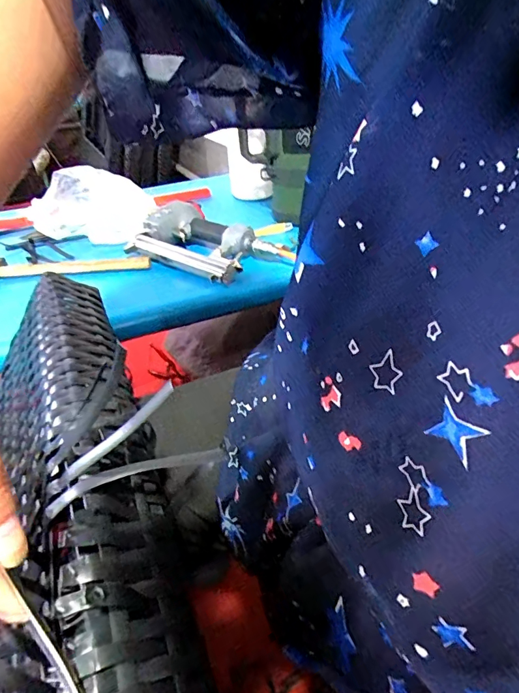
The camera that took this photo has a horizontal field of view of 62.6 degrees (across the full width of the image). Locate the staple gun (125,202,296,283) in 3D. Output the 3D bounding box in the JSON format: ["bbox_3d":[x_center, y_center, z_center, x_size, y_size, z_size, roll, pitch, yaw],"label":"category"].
[{"bbox_3d":[-0.088,-0.179,0.732,0.258,0.055,0.162,23,45,31],"label":"staple gun"}]

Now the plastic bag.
[{"bbox_3d":[-0.335,-0.289,0.885,0.255,0.168,0.043,-33,46,-32],"label":"plastic bag"}]

